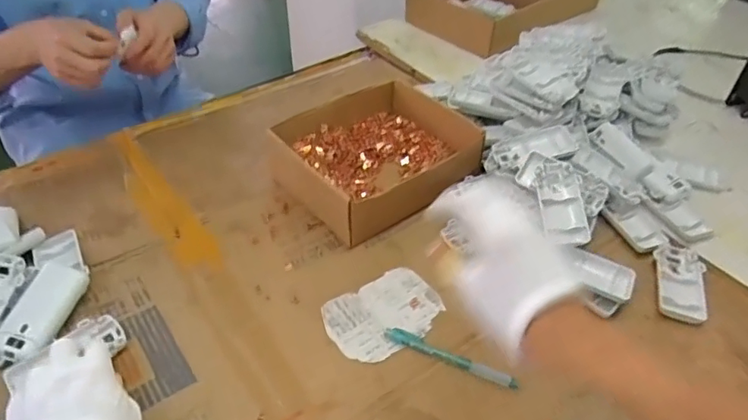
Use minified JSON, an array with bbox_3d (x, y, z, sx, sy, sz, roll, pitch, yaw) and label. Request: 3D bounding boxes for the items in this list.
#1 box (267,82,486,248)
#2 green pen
[{"bbox_3d":[0.001,-0.071,0.670,0.216,0.062,0.193,-26,50,-26],"label":"box"},{"bbox_3d":[0.070,0.135,0.495,0.127,0.013,0.014,20,47,19],"label":"green pen"}]

